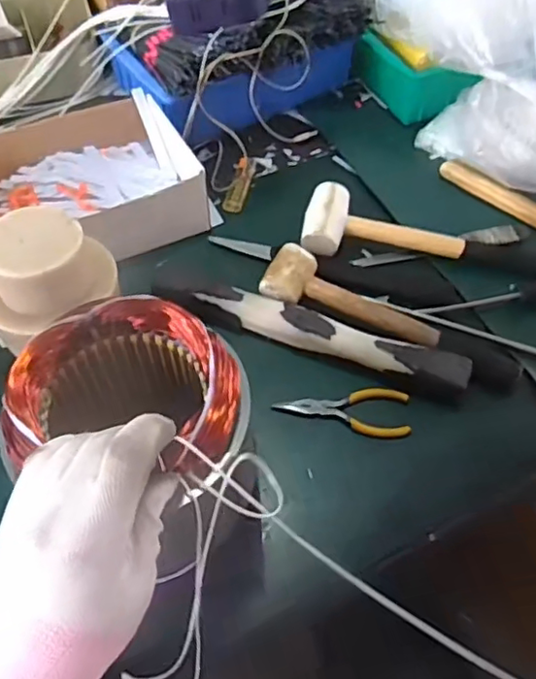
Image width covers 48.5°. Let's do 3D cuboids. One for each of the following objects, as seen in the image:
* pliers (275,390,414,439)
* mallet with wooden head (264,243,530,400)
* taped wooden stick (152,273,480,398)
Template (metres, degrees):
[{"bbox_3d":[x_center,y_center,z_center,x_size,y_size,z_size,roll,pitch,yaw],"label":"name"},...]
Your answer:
[{"bbox_3d":[0.068,0.065,0.540,0.119,0.010,0.043,2,56,0],"label":"pliers"},{"bbox_3d":[0.119,-0.024,0.580,0.263,0.035,0.061,22,58,13],"label":"mallet with wooden head"},{"bbox_3d":[0.035,-0.012,0.572,0.311,0.028,0.044,18,57,10],"label":"taped wooden stick"}]

